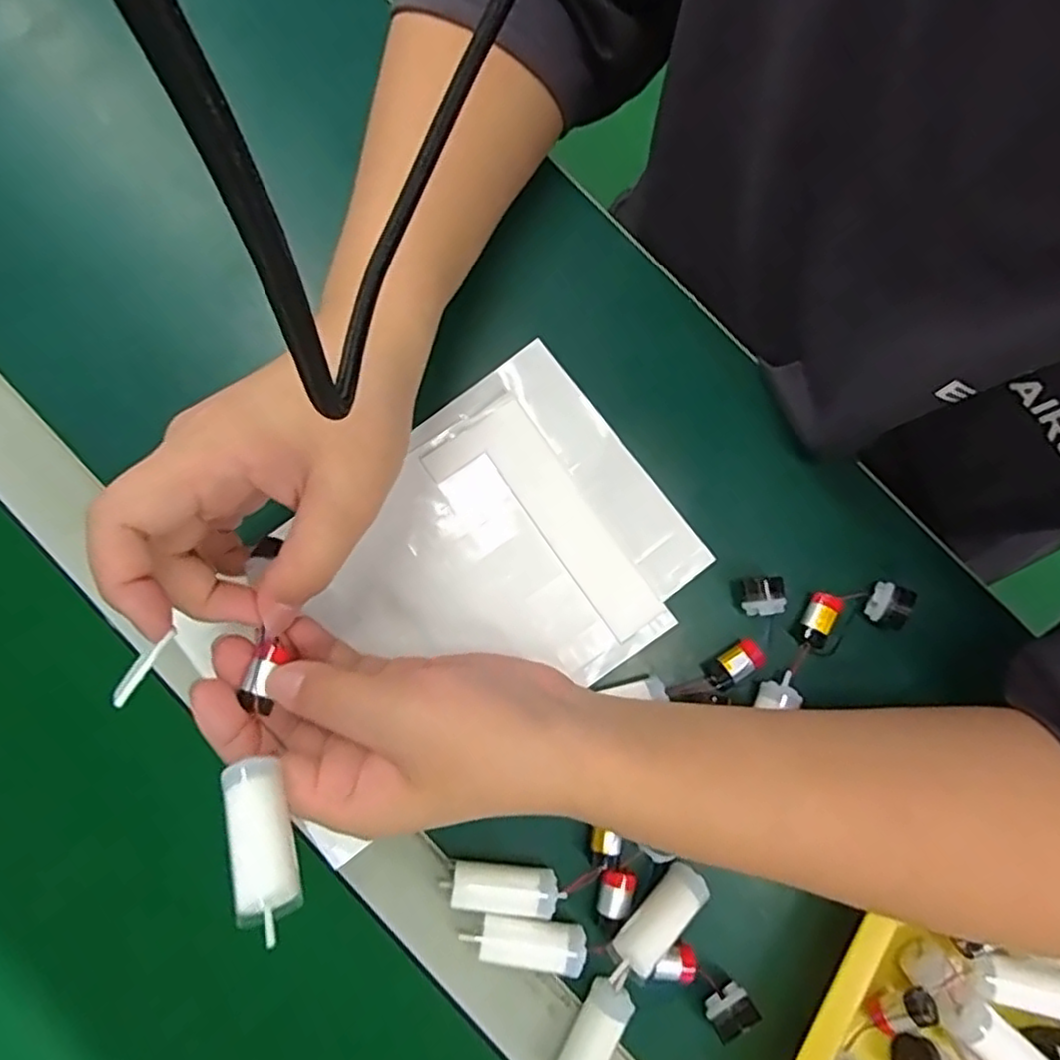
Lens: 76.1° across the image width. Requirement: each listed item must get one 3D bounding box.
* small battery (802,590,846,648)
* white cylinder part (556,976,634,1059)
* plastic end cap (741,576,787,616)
[{"bbox_3d":[0.147,0.044,0.345,0.012,0.014,0.031,34,78,6],"label":"small battery"},{"bbox_3d":[0.028,0.235,0.312,0.018,0.017,0.051,29,78,5],"label":"white cylinder part"},{"bbox_3d":[0.116,0.033,0.343,0.019,0.018,0.020,3,77,-1],"label":"plastic end cap"}]

